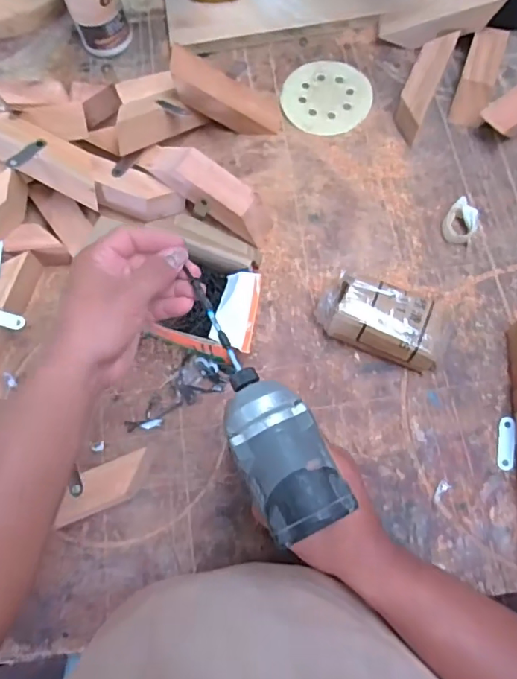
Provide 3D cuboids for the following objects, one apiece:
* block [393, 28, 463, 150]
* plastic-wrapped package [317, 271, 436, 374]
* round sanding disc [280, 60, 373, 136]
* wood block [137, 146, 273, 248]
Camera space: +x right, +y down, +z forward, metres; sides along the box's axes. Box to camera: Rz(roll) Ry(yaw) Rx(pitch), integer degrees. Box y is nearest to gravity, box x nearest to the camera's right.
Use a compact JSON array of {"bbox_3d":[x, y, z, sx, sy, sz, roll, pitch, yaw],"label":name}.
[{"bbox_3d":[0.215,-0.333,0.677,0.039,0.049,0.163,22,74,9],"label":"block"},{"bbox_3d":[0.135,-0.022,0.575,0.138,0.052,0.078,19,73,9],"label":"plastic-wrapped package"},{"bbox_3d":[0.092,-0.331,0.703,0.117,0.004,0.123,-1,71,2],"label":"round sanding disc"},{"bbox_3d":[-0.061,-0.182,0.621,0.177,0.057,0.056,33,75,-5],"label":"wood block"}]

